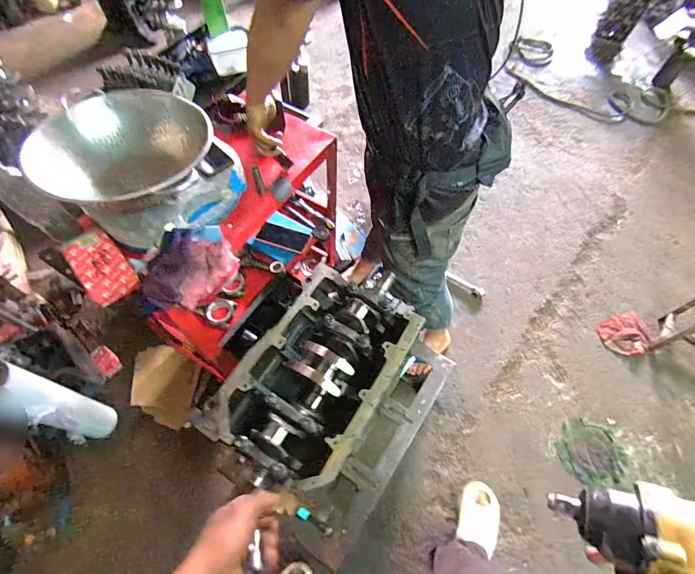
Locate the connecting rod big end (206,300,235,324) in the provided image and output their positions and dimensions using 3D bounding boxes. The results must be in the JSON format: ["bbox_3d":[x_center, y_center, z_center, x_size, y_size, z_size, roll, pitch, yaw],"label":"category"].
[{"bbox_3d":[-0.373,0.072,1.100,0.082,0.023,0.091,-22,52,-25],"label":"connecting rod big end"}]

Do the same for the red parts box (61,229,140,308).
[{"bbox_3d":[-0.508,-0.047,0.762,0.094,0.038,0.175,-39,68,-20],"label":"red parts box"}]

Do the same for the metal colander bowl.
[{"bbox_3d":[-0.444,-0.294,0.794,0.291,0.154,0.286,0,61,-1],"label":"metal colander bowl"}]

